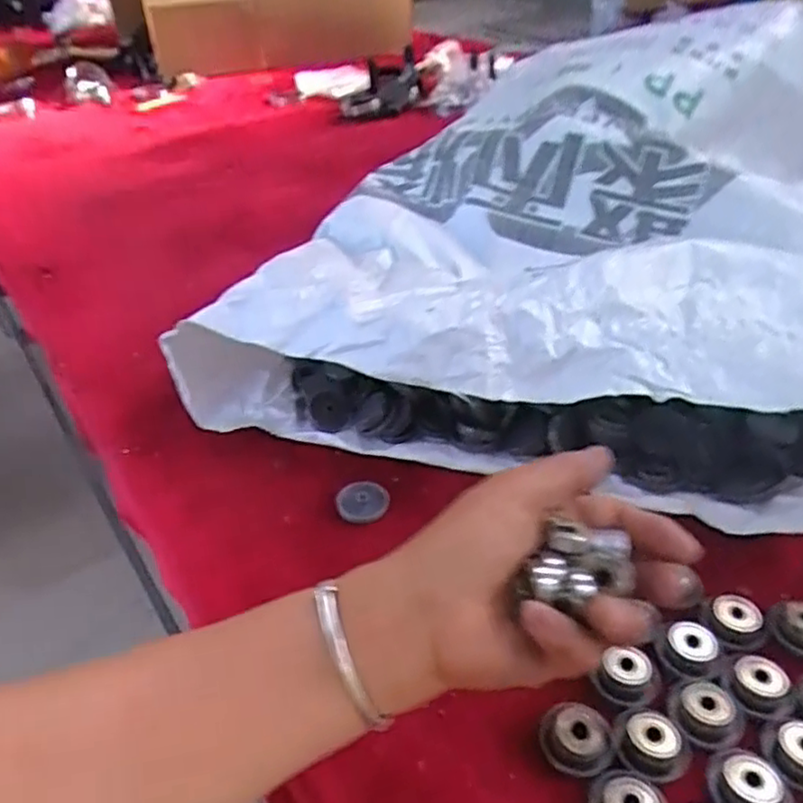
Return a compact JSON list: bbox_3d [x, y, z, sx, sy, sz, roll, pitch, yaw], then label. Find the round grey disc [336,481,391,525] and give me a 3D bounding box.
[{"bbox_3d":[-0.026,0.066,0.453,0.034,0.008,0.036,-2,38,1],"label":"round grey disc"}]

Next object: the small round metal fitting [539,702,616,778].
[{"bbox_3d":[0.084,0.159,0.321,0.034,0.015,0.032,-2,38,1],"label":"small round metal fitting"}]

